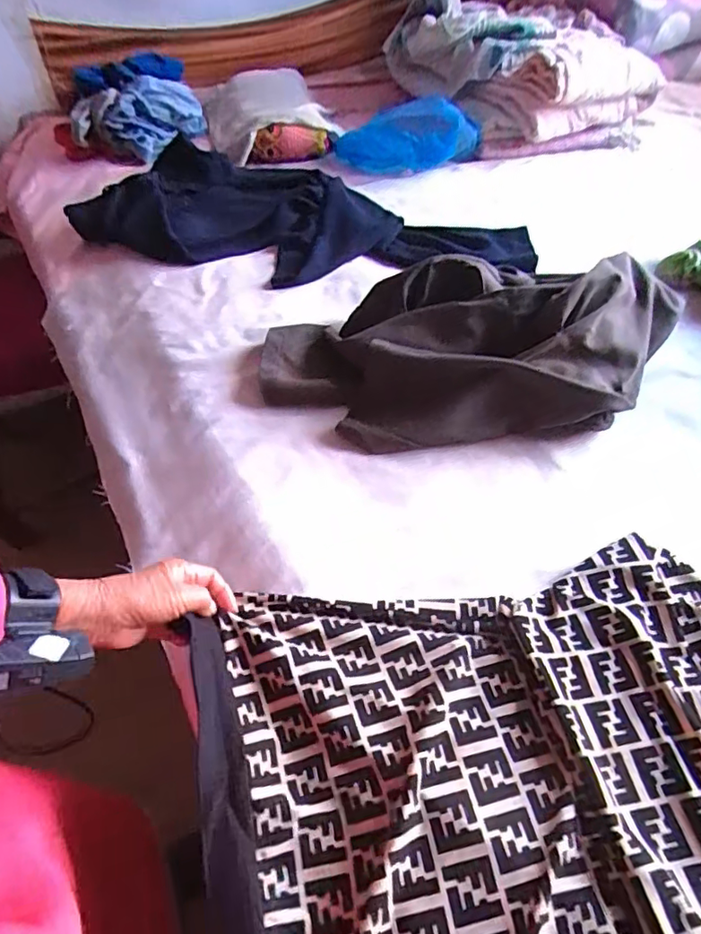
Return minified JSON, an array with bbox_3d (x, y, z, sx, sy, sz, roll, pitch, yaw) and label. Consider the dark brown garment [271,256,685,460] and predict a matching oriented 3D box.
[{"bbox_3d":[0.148,-0.160,0.660,0.515,0.136,0.246,-2,51,-5],"label":"dark brown garment"}]

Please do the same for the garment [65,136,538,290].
[{"bbox_3d":[-0.078,-0.425,0.916,0.761,0.051,0.353,5,51,2],"label":"garment"}]

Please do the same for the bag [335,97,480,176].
[{"bbox_3d":[0.110,-0.661,1.083,0.285,0.103,0.127,11,51,7],"label":"bag"}]

